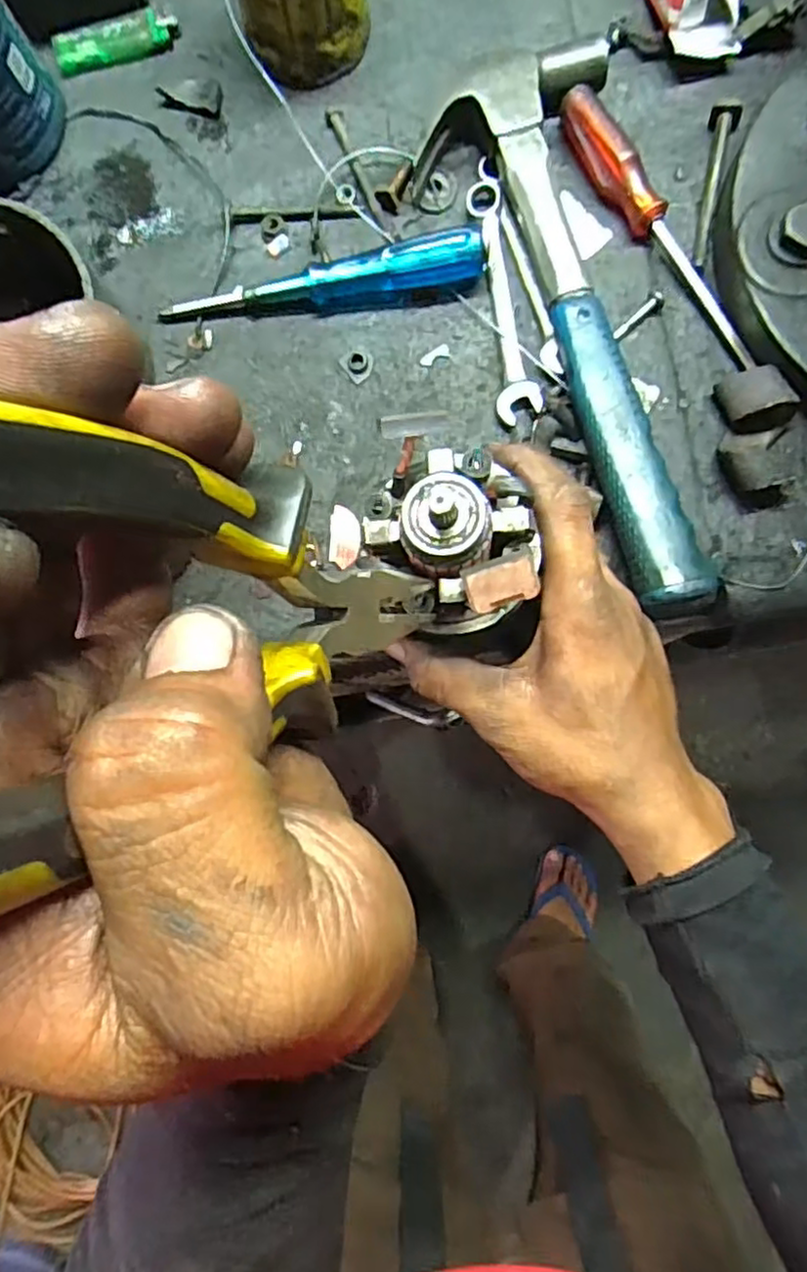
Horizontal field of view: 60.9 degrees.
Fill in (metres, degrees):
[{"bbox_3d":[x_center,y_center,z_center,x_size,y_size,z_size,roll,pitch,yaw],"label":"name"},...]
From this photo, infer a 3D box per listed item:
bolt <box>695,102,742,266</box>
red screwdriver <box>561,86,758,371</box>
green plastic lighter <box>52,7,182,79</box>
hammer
[{"bbox_3d":[0.177,-0.260,0.394,0.015,0.011,0.094,14,85,5],"label":"bolt"},{"bbox_3d":[0.145,-0.231,0.389,0.022,0.022,0.185,-33,83,0],"label":"red screwdriver"},{"bbox_3d":[-0.180,-0.374,0.431,0.078,0.011,0.021,-14,84,2],"label":"green plastic lighter"},{"bbox_3d":[0.089,-0.171,0.381,0.110,0.041,0.323,-12,84,3],"label":"hammer"}]

